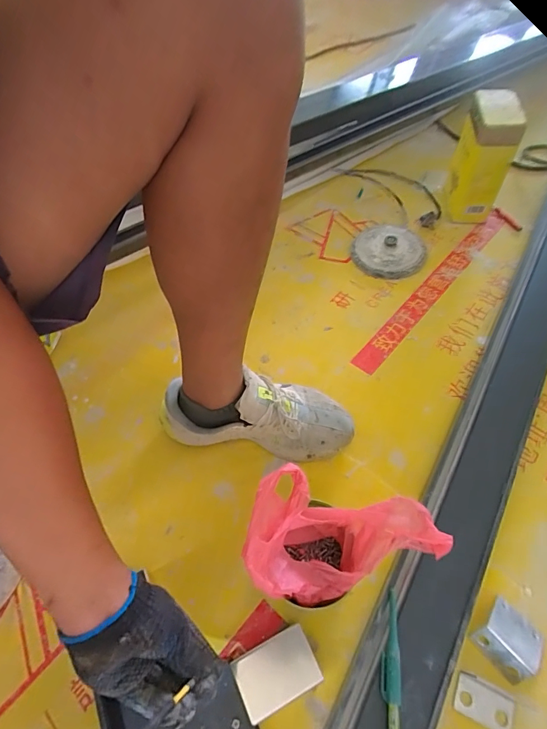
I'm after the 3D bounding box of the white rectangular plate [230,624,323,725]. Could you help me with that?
[{"bbox_3d":[0.004,0.357,0.458,0.088,0.034,0.061,-24,59,-10],"label":"white rectangular plate"}]

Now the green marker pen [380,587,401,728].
[{"bbox_3d":[0.129,0.336,0.432,0.019,0.012,0.153,5,59,9],"label":"green marker pen"}]

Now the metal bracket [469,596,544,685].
[{"bbox_3d":[0.281,0.327,0.463,0.068,0.024,0.067,-38,62,-18],"label":"metal bracket"}]

